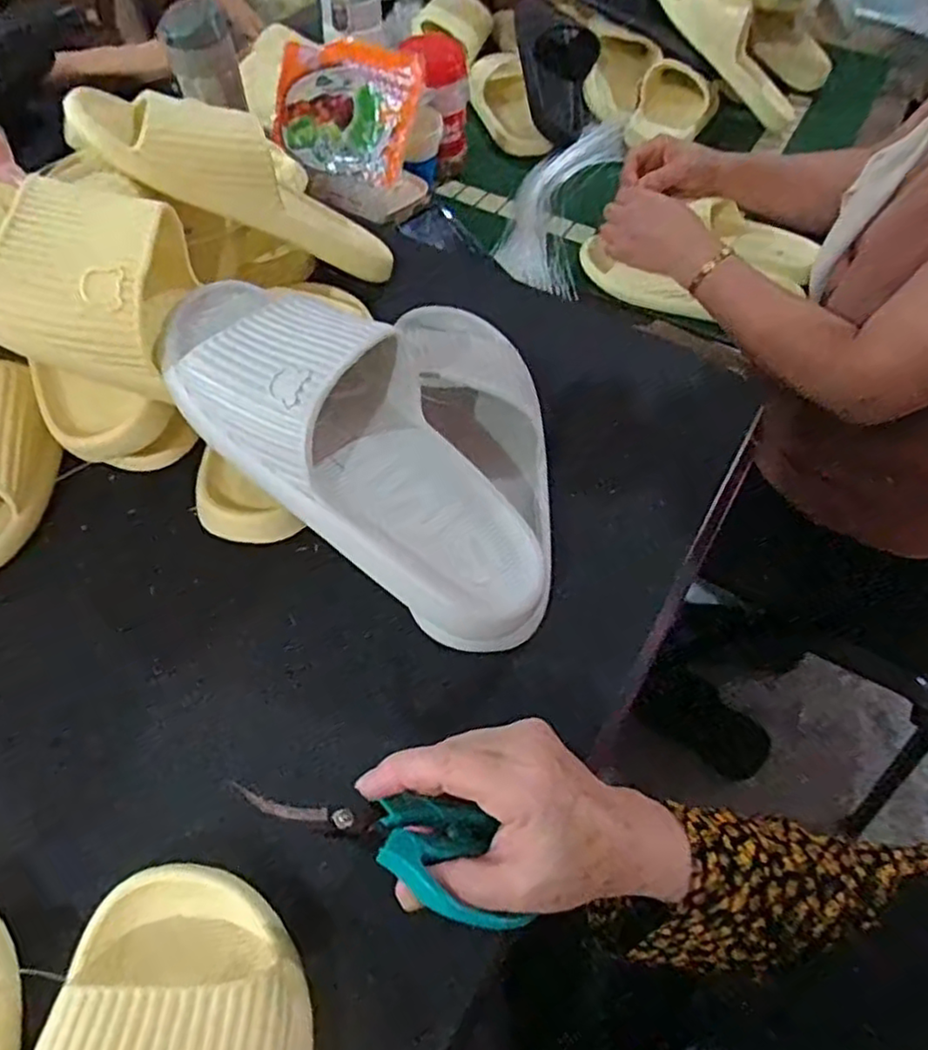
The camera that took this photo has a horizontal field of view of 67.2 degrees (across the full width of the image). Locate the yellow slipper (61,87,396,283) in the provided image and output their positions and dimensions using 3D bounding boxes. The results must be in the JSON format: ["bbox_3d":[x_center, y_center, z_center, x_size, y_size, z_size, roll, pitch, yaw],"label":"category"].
[{"bbox_3d":[-0.154,-0.263,0.517,0.237,0.065,0.091,10,41,-47],"label":"yellow slipper"}]

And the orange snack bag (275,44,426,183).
[{"bbox_3d":[-0.127,-0.435,0.724,0.155,0.126,0.022,23,12,13],"label":"orange snack bag"}]

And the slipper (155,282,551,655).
[{"bbox_3d":[-0.059,-0.049,0.398,0.290,0.075,0.114,45,61,3],"label":"slipper"}]

